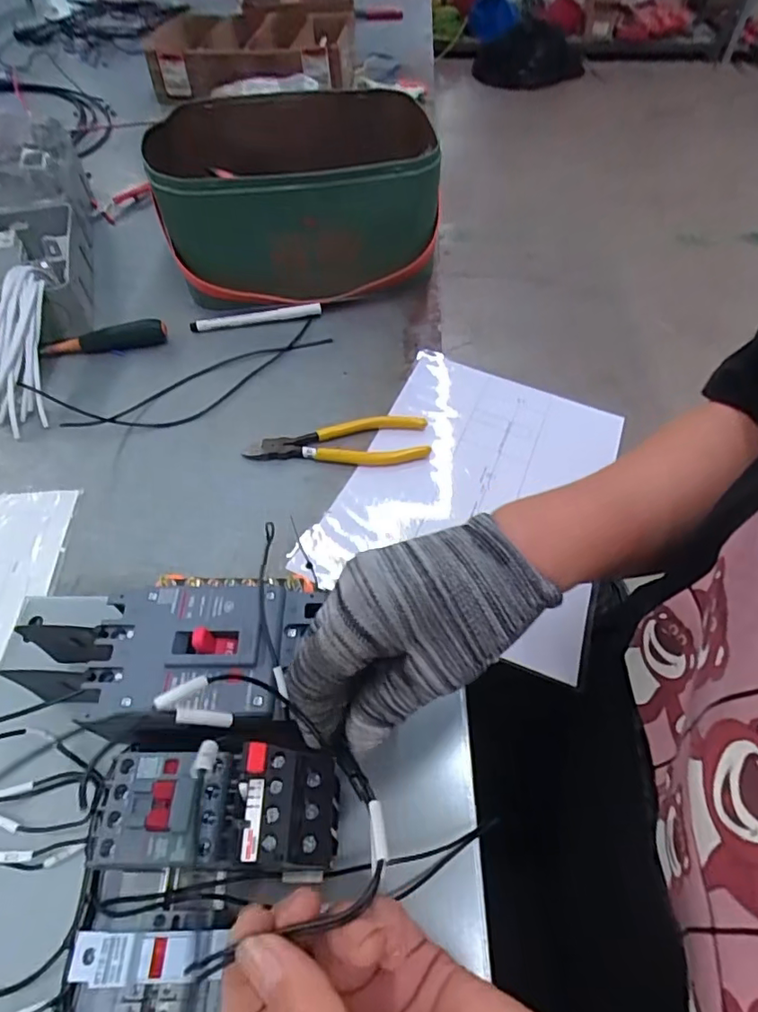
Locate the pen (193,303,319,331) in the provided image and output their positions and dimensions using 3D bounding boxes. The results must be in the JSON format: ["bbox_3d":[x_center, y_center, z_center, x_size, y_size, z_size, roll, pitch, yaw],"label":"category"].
[{"bbox_3d":[-0.137,-0.212,0.610,0.142,0.015,0.015,-11,55,-10],"label":"pen"}]

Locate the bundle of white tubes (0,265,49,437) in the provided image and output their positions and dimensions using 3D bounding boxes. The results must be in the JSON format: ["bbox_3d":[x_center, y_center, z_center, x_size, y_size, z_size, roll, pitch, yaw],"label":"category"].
[{"bbox_3d":[-0.356,-0.156,0.521,0.079,0.028,0.167,0,78,-2],"label":"bundle of white tubes"}]

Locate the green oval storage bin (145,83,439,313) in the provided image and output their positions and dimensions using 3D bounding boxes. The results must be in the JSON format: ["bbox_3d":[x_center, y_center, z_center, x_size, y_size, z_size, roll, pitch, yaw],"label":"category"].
[{"bbox_3d":[-0.089,-0.369,0.648,0.318,0.146,0.244,-12,55,-11],"label":"green oval storage bin"}]

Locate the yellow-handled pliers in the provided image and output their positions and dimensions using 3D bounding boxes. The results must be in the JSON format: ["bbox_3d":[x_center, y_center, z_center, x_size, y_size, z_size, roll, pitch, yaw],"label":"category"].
[{"bbox_3d":[-0.037,-0.056,0.498,0.164,0.013,0.050,-6,54,-6],"label":"yellow-handled pliers"}]

